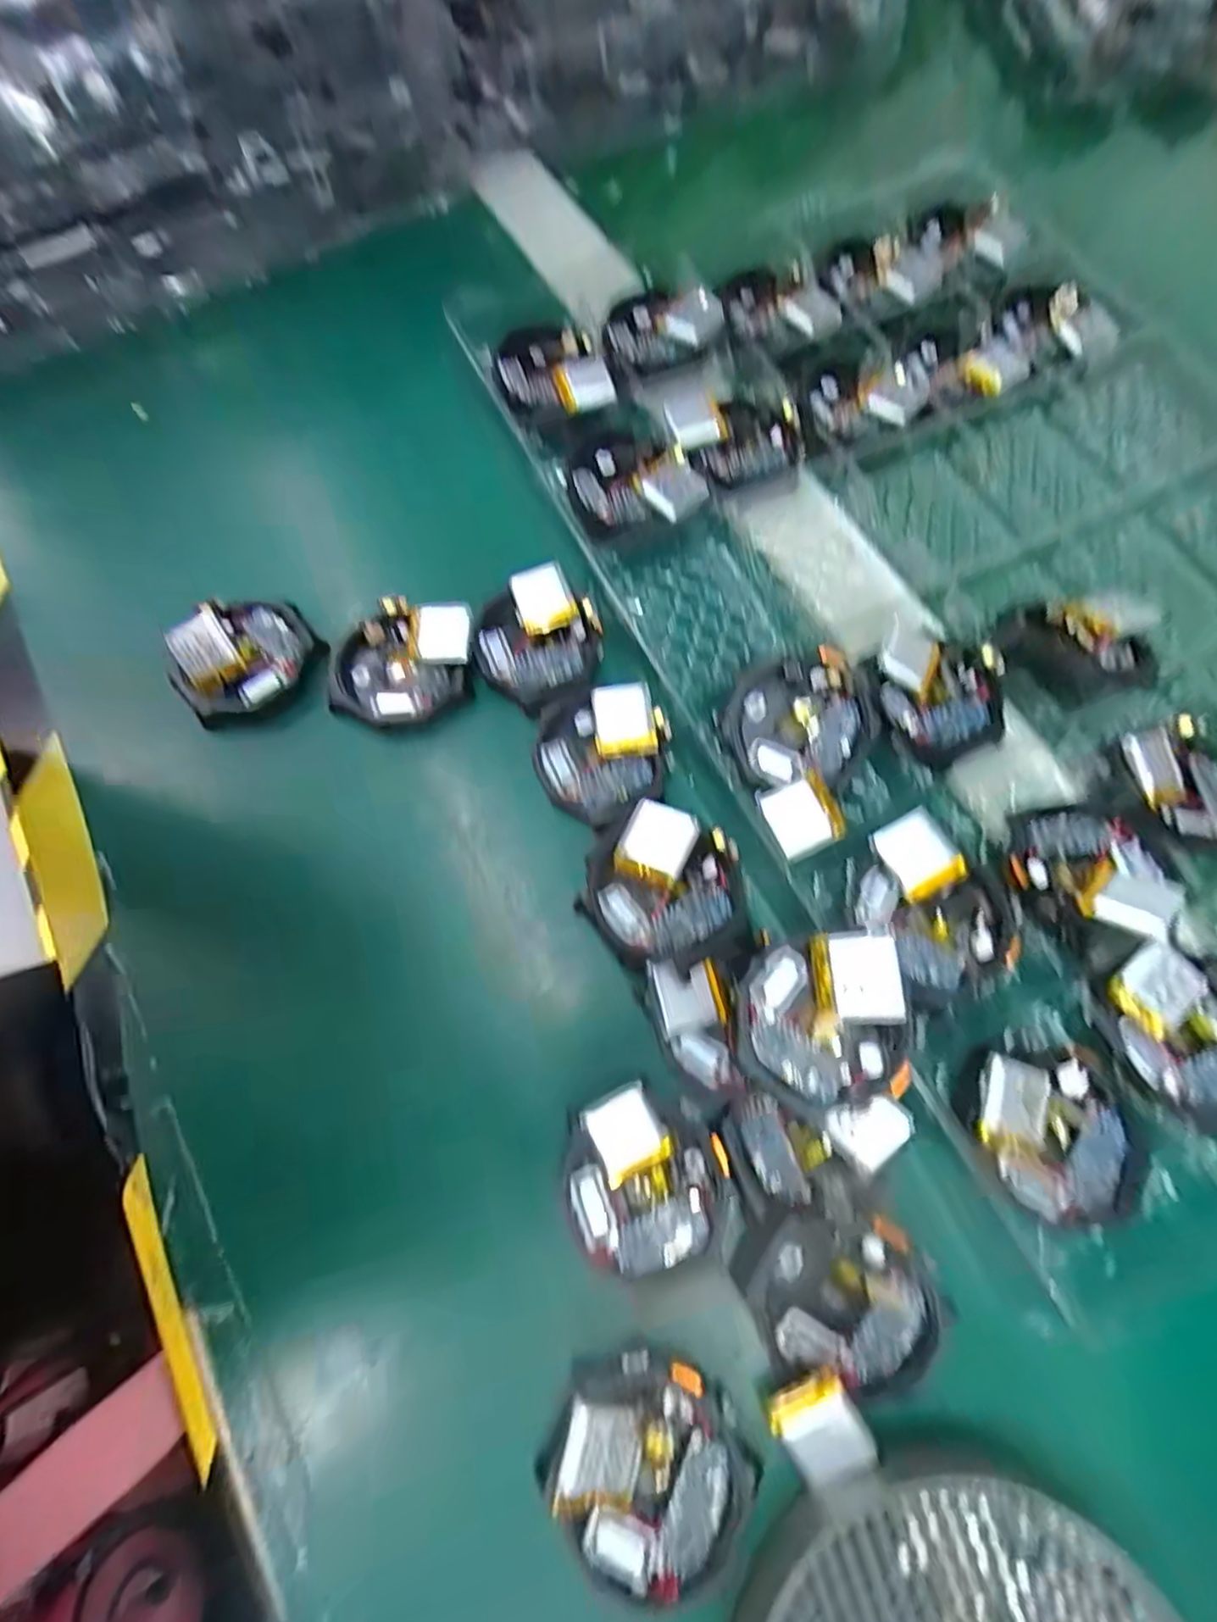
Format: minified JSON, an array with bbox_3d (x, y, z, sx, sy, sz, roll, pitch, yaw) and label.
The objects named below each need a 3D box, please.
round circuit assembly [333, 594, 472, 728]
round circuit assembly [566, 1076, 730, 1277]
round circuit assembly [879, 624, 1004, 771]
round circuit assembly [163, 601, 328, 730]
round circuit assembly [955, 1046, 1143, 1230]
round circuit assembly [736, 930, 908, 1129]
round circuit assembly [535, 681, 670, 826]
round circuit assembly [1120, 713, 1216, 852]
[{"bbox_3d":[-0.079,-0.057,0.255,0.052,0.013,0.045,-7,69,-2],"label":"round circuit assembly"},{"bbox_3d":[0.011,0.107,0.194,0.047,0.010,0.048,0,69,1],"label":"round circuit assembly"},{"bbox_3d":[0.121,-0.044,0.245,0.043,0.016,0.052,-9,69,-3],"label":"round circuit assembly"},{"bbox_3d":[-0.140,-0.060,0.253,0.052,0.016,0.040,-37,73,-13],"label":"round circuit assembly"},{"bbox_3d":[0.131,0.092,0.194,0.044,0.015,0.053,-38,73,-13],"label":"round circuit assembly"},{"bbox_3d":[0.060,0.061,0.191,0.046,0.020,0.046,-10,69,-3],"label":"round circuit assembly"},{"bbox_3d":[-0.003,-0.021,0.238,0.046,0.011,0.048,-5,69,-1],"label":"round circuit assembly"},{"bbox_3d":[0.201,-0.010,0.228,0.044,0.006,0.045,0,69,1],"label":"round circuit assembly"}]

